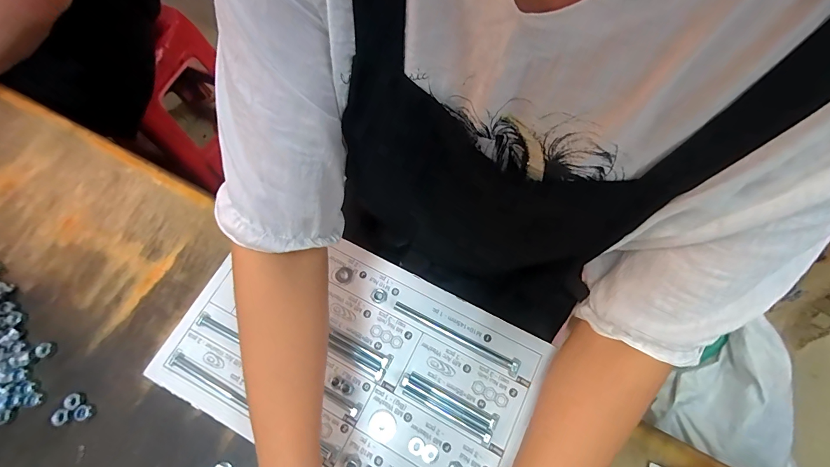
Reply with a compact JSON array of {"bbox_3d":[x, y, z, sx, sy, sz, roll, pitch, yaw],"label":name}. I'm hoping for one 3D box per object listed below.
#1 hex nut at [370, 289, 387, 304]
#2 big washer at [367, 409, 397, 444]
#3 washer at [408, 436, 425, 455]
[{"bbox_3d":[-0.043,0.074,0.437,0.019,0.005,0.017,30,73,11],"label":"hex nut"},{"bbox_3d":[-0.036,0.207,0.393,0.030,0.004,0.030,0,69,1],"label":"big washer"},{"bbox_3d":[0.001,0.223,0.384,0.017,0.004,0.016,0,69,1],"label":"washer"}]

